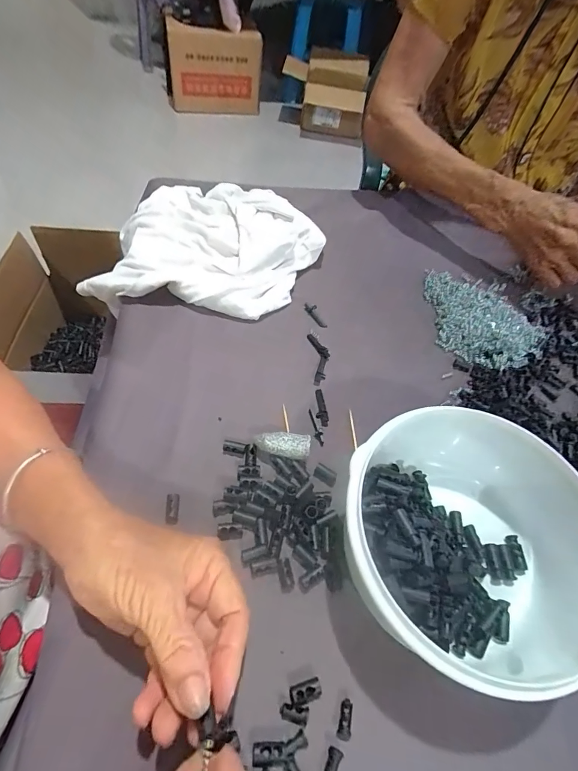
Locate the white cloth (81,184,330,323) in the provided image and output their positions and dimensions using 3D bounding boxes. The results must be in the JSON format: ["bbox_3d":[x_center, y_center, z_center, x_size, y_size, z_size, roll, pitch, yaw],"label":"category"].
[{"bbox_3d":[-0.091,-0.169,0.441,0.253,0.054,0.190,6,55,0],"label":"white cloth"}]

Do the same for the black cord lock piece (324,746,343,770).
[{"bbox_3d":[0.025,0.217,0.216,0.008,0.005,0.017,20,56,9],"label":"black cord lock piece"}]

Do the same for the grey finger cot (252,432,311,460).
[{"bbox_3d":[-0.006,0.050,0.317,0.046,0.019,0.019,10,55,2],"label":"grey finger cot"}]

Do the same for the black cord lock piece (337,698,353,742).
[{"bbox_3d":[0.034,0.201,0.230,0.008,0.005,0.019,14,56,5],"label":"black cord lock piece"}]

